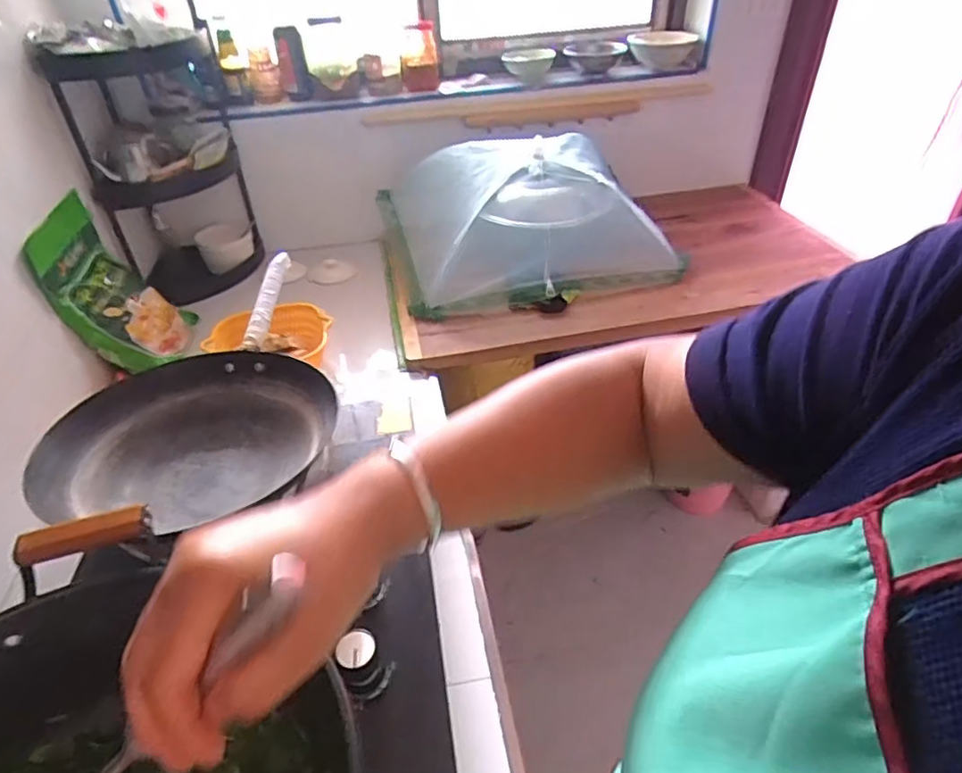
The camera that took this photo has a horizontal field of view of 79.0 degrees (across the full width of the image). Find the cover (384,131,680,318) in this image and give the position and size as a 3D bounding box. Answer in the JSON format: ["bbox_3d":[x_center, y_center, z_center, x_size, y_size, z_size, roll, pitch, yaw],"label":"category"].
[{"bbox_3d":[0.101,-0.401,1.326,0.602,0.250,0.472,-10,40,-11],"label":"cover"}]

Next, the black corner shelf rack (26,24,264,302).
[{"bbox_3d":[-0.686,-0.482,1.322,0.265,0.552,0.240,-10,40,-11],"label":"black corner shelf rack"}]

